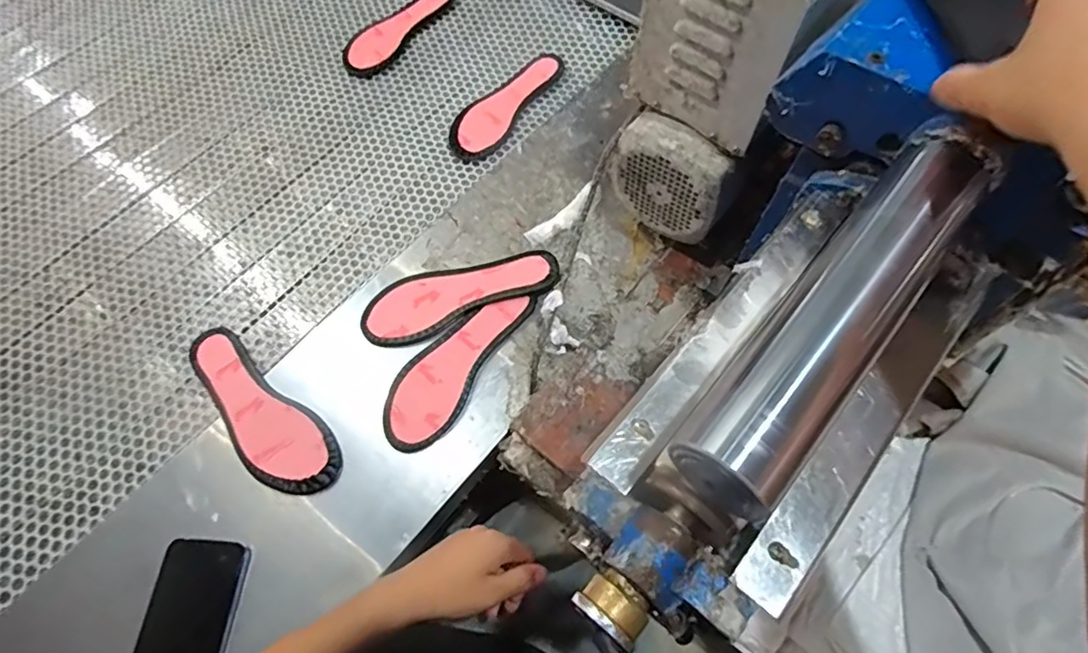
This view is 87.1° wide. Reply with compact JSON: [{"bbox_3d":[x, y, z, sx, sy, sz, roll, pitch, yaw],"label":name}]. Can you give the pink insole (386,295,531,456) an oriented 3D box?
[{"bbox_3d":[-0.102,0.039,0.638,0.078,0.011,0.212,29,68,13],"label":"pink insole"}]

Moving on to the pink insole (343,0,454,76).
[{"bbox_3d":[-0.229,-0.478,0.908,0.072,0.012,0.228,34,71,15],"label":"pink insole"}]

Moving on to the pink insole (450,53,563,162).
[{"bbox_3d":[-0.060,-0.332,0.848,0.080,0.013,0.222,31,70,14],"label":"pink insole"}]

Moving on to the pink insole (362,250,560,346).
[{"bbox_3d":[-0.098,-0.039,0.669,0.226,0.025,0.077,-18,66,-8],"label":"pink insole"}]

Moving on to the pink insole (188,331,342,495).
[{"bbox_3d":[-0.310,0.092,0.614,0.231,0.014,0.078,38,68,16],"label":"pink insole"}]

